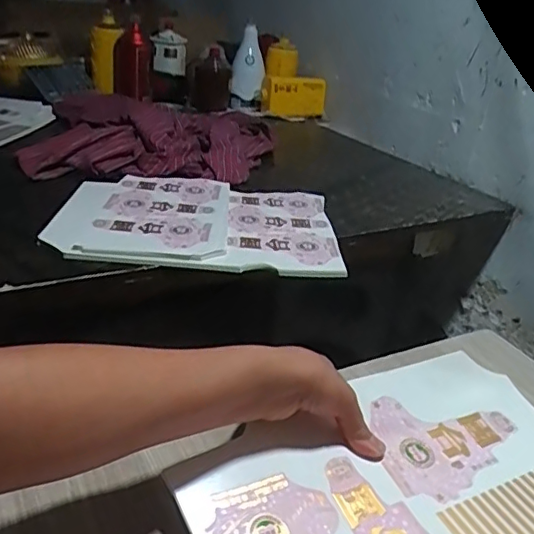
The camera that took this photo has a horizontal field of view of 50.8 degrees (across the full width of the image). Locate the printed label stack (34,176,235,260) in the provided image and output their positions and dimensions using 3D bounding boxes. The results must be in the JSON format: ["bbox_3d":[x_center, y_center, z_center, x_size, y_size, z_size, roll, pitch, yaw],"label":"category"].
[{"bbox_3d":[-0.161,-0.076,0.755,0.216,0.015,0.263,5,28,-5],"label":"printed label stack"}]

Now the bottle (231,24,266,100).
[{"bbox_3d":[-0.047,-0.513,1.423,0.081,0.182,0.046,7,-7,3],"label":"bottle"}]

